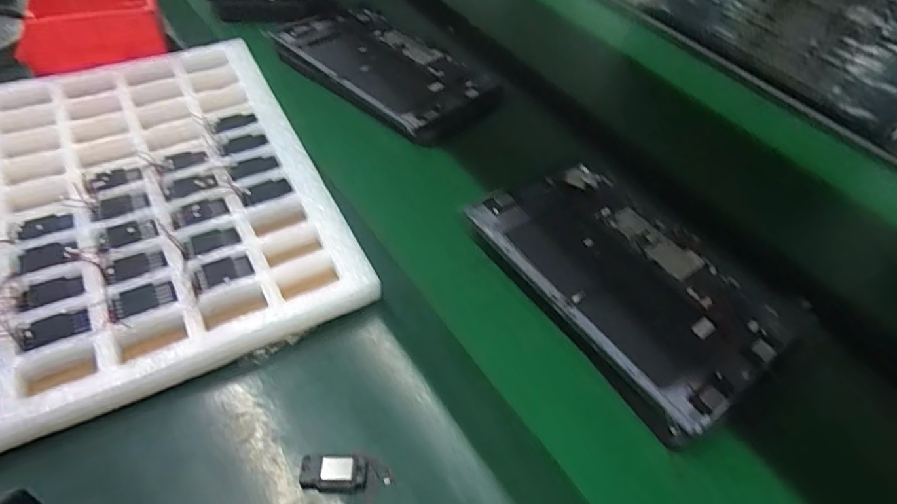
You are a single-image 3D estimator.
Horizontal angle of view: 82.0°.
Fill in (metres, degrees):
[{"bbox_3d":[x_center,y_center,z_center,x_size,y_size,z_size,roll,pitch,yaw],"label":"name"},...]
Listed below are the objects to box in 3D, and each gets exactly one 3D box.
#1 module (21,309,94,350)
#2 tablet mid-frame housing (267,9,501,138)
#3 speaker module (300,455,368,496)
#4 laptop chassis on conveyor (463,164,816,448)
[{"bbox_3d":[-0.263,0.051,0.346,0.038,0.008,0.025,-24,56,-24],"label":"module"},{"bbox_3d":[-0.086,-0.242,0.655,0.163,0.030,0.289,-35,61,-30],"label":"tablet mid-frame housing"},{"bbox_3d":[-0.070,0.136,0.316,0.039,0.008,0.020,2,50,-4],"label":"speaker module"},{"bbox_3d":[0.148,0.017,0.434,0.177,0.016,0.242,-29,58,-27],"label":"laptop chassis on conveyor"}]

